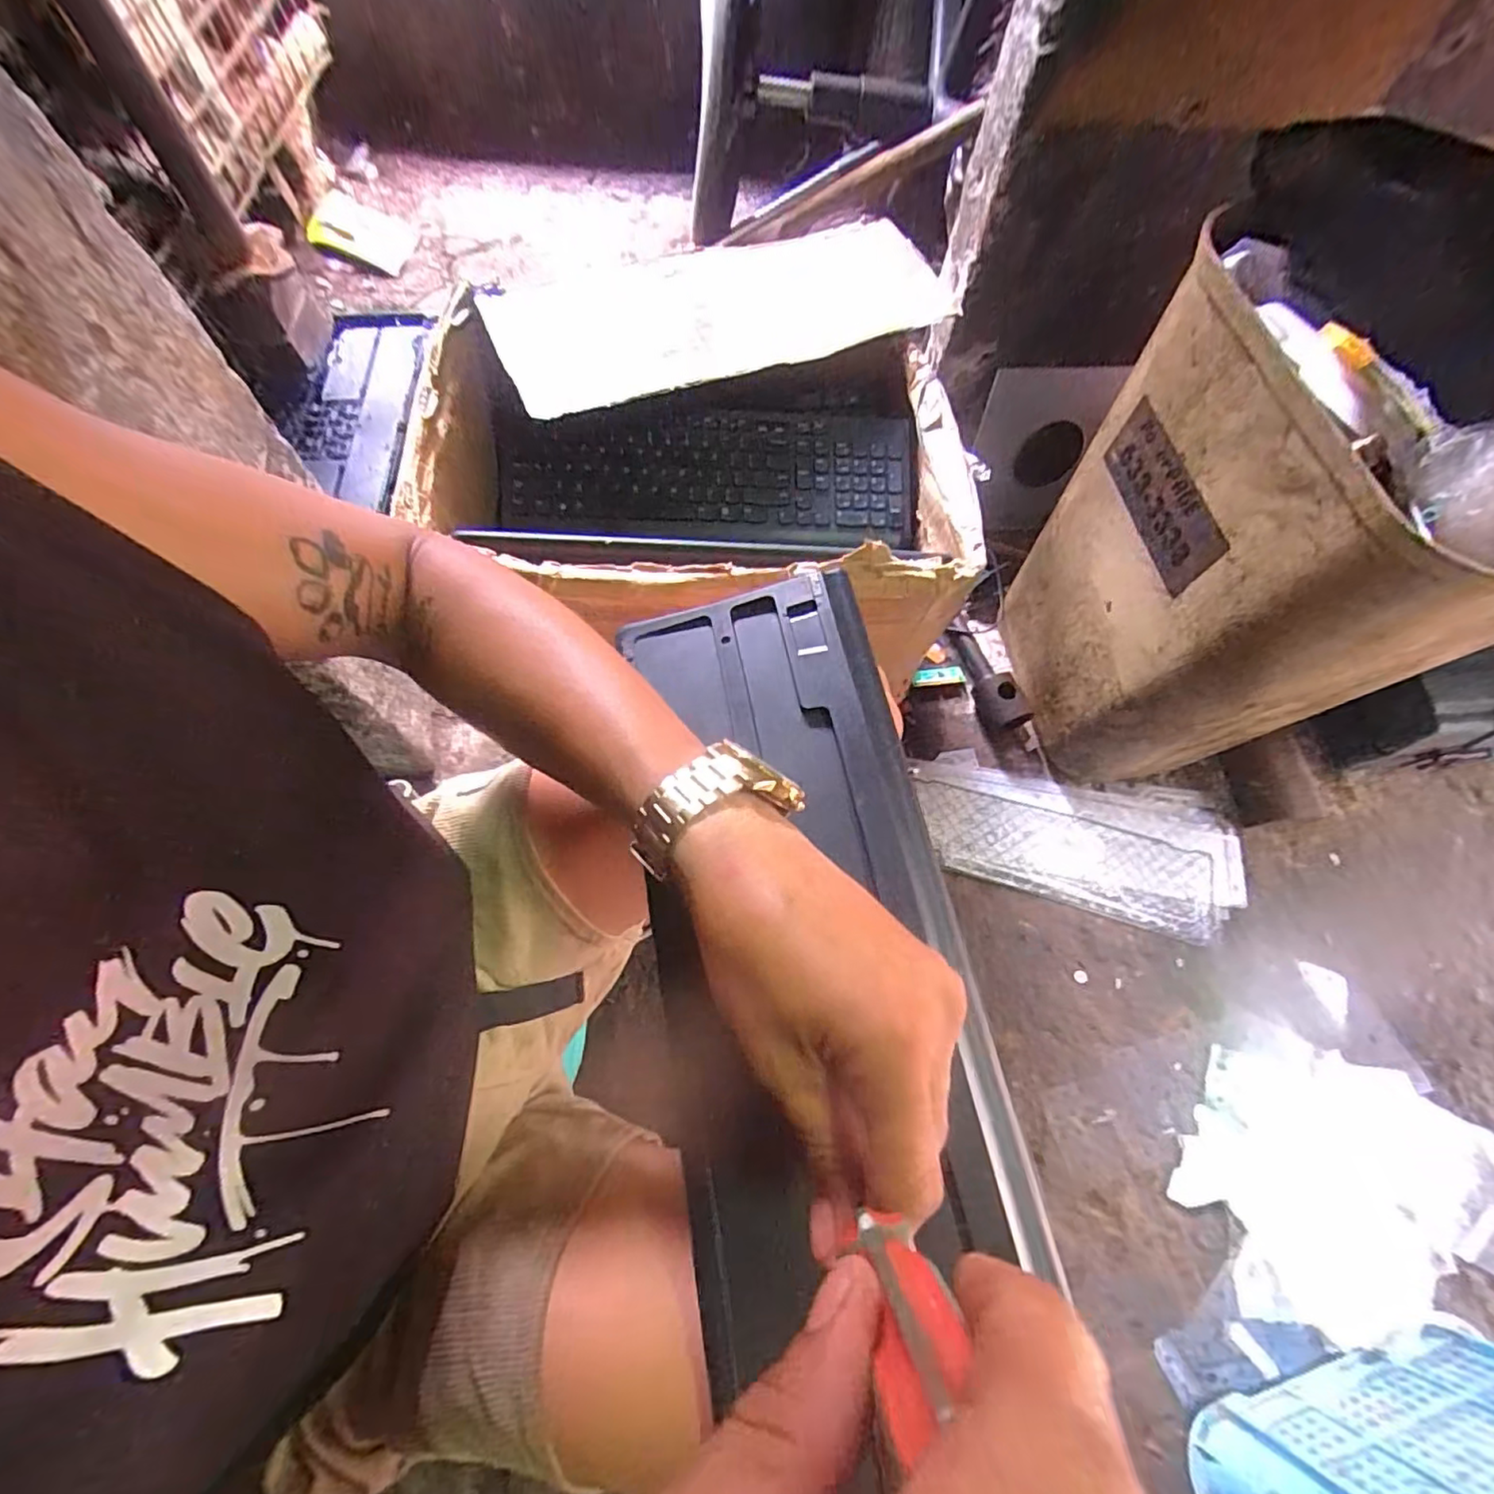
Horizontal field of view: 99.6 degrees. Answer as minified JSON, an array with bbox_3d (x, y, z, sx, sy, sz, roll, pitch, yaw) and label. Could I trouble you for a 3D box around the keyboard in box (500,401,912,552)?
[{"bbox_3d":[-0.033,-0.284,0.664,0.418,0.036,0.148,-2,99,-8],"label":"keyboard in box"}]

